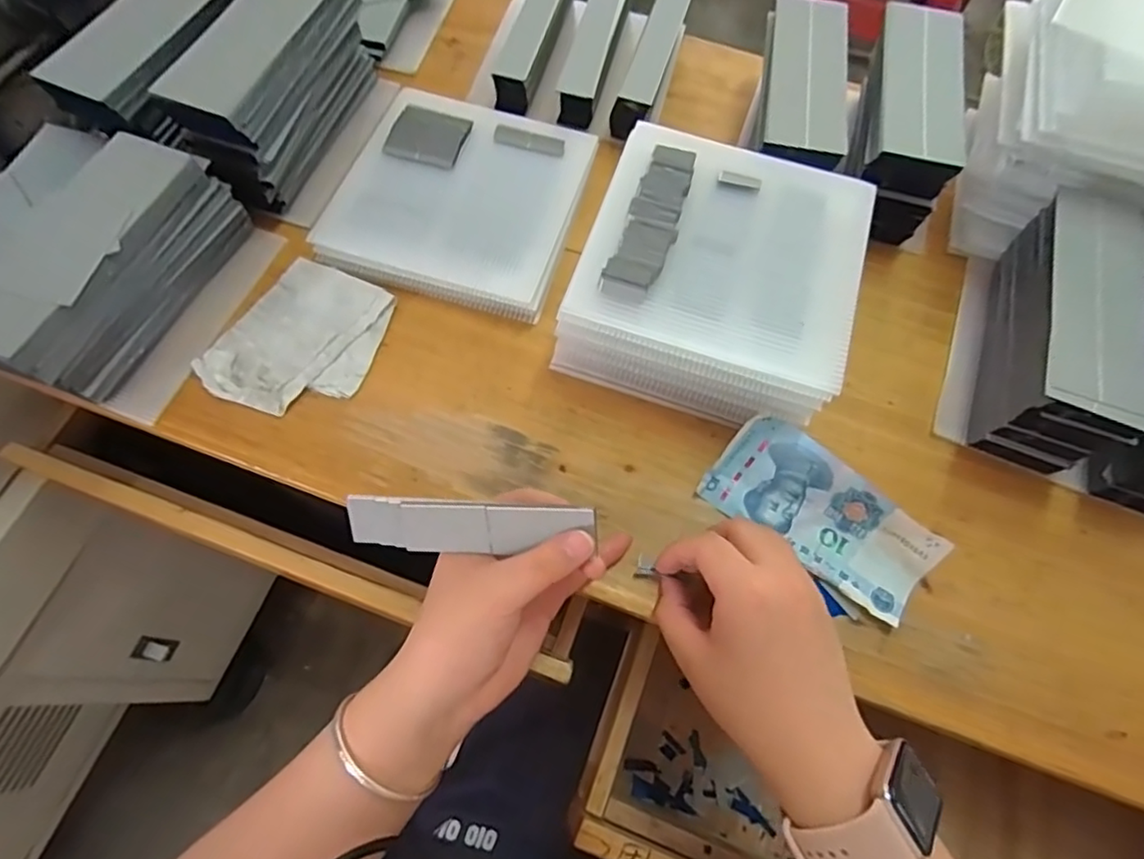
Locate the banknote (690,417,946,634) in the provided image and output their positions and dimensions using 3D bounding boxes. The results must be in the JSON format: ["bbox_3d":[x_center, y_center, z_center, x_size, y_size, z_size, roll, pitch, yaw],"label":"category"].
[{"bbox_3d":[0.148,0.050,0.365,0.132,0.020,0.064,35,92,7],"label":"banknote"}]

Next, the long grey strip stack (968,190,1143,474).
[{"bbox_3d":[0.308,-0.060,0.390,0.064,0.084,0.160,20,68,5],"label":"long grey strip stack"}]

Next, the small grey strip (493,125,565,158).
[{"bbox_3d":[-0.032,-0.215,0.454,0.053,0.004,0.018,15,67,3],"label":"small grey strip"}]

